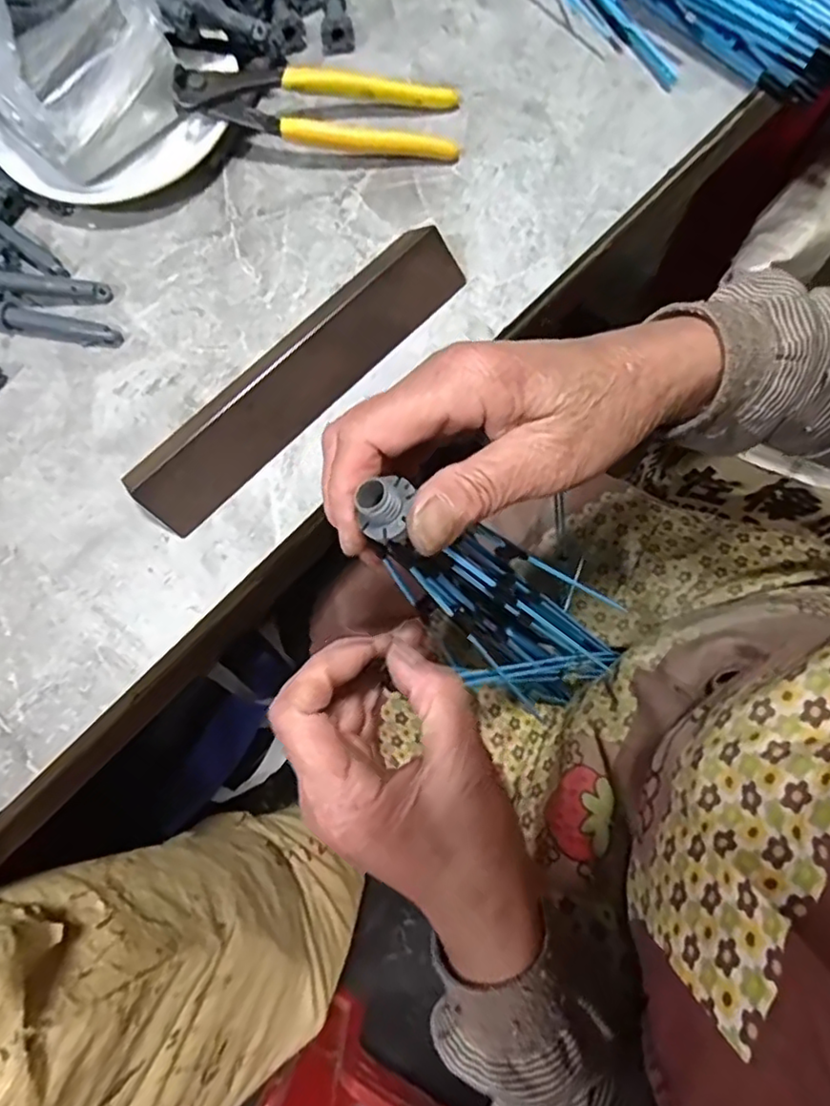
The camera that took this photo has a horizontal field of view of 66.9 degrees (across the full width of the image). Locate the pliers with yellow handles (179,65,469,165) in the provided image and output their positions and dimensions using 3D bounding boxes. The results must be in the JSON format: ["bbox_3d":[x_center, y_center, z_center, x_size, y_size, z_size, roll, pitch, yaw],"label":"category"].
[{"bbox_3d":[-0.055,-0.267,0.372,0.159,0.031,0.051,2,77,2],"label":"pliers with yellow handles"}]

